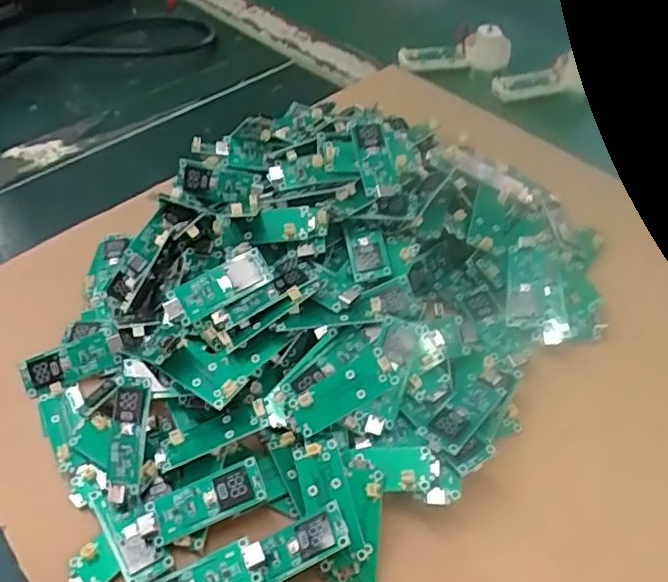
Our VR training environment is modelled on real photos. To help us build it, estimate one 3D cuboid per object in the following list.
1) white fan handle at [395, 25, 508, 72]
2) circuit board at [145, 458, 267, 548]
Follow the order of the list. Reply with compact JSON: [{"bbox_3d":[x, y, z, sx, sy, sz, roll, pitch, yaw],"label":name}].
[{"bbox_3d":[0.101,-0.206,0.524,0.093,0.029,0.025,-2,48,-3],"label":"white fan handle"},{"bbox_3d":[-0.053,0.086,0.253,0.047,0.004,0.019,-22,62,-4],"label":"circuit board"}]

